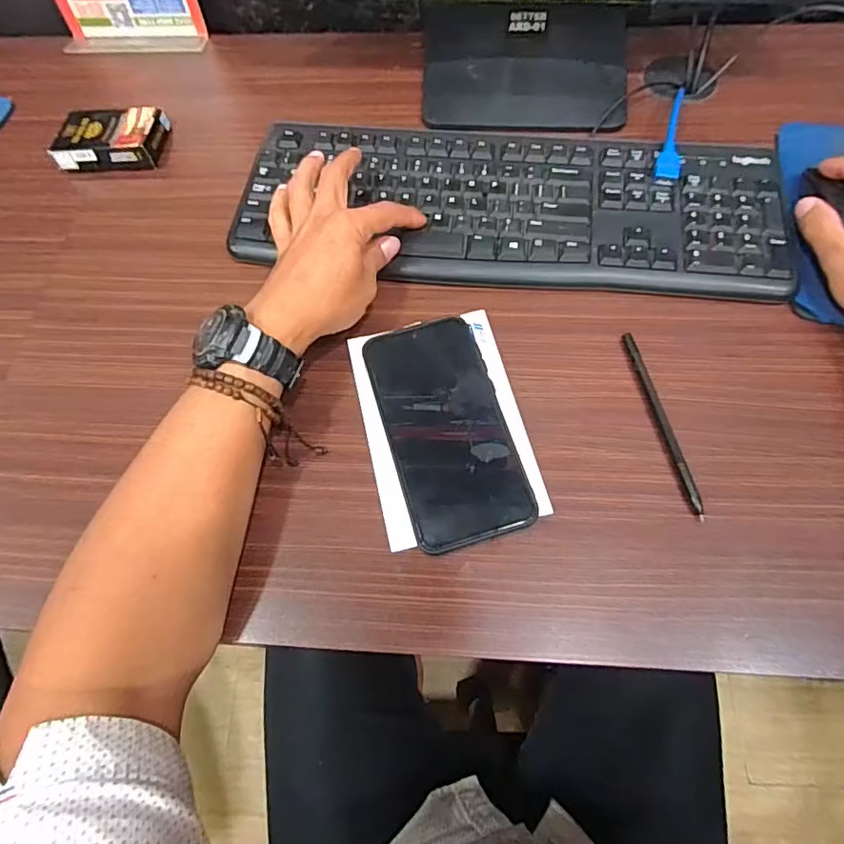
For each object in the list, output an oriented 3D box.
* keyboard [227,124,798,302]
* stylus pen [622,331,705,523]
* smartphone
[{"bbox_3d":[0.068,-0.177,0.433,0.428,0.016,0.152,9,69,7],"label":"keyboard"},{"bbox_3d":[0.165,-0.002,0.363,0.007,0.006,0.138,-12,68,-2],"label":"stylus pen"},{"bbox_3d":[0.016,0.003,0.363,0.079,0.016,0.160,-16,68,-4],"label":"smartphone"}]

